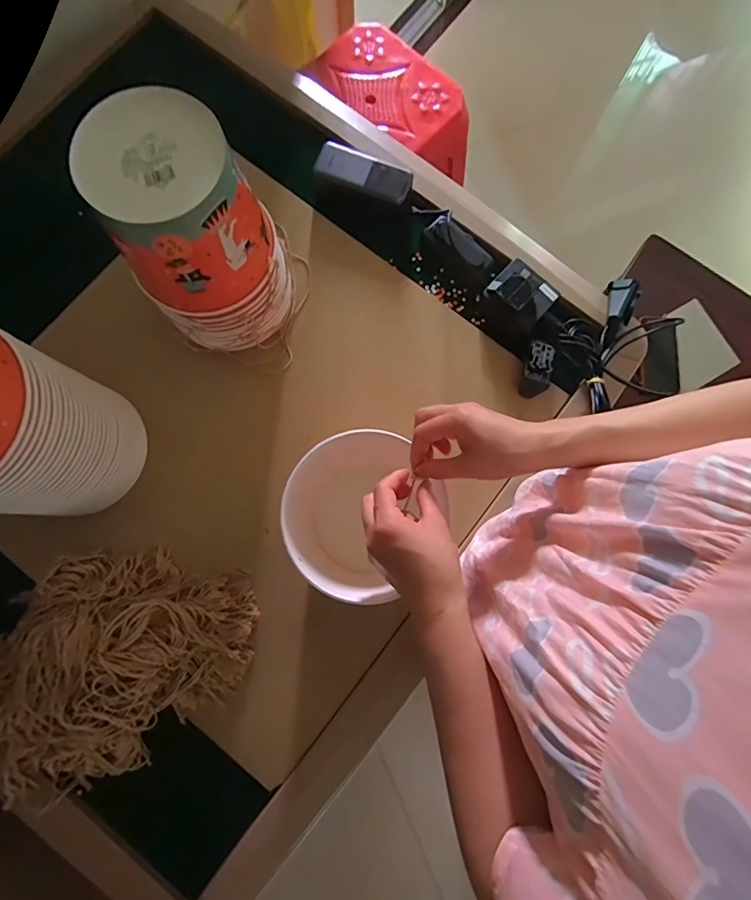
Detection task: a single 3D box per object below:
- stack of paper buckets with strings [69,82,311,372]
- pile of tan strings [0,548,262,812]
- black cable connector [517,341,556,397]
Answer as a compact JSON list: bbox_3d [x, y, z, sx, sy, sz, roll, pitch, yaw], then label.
[{"bbox_3d":[-0.176,-0.224,0.502,0.150,0.231,0.168,10,80,1],"label":"stack of paper buckets with strings"},{"bbox_3d":[-0.305,0.237,0.495,0.332,0.080,0.210,-38,82,-7],"label":"pile of tan strings"},{"bbox_3d":[0.206,-0.104,0.594,0.032,0.041,0.069,17,80,2],"label":"black cable connector"}]

